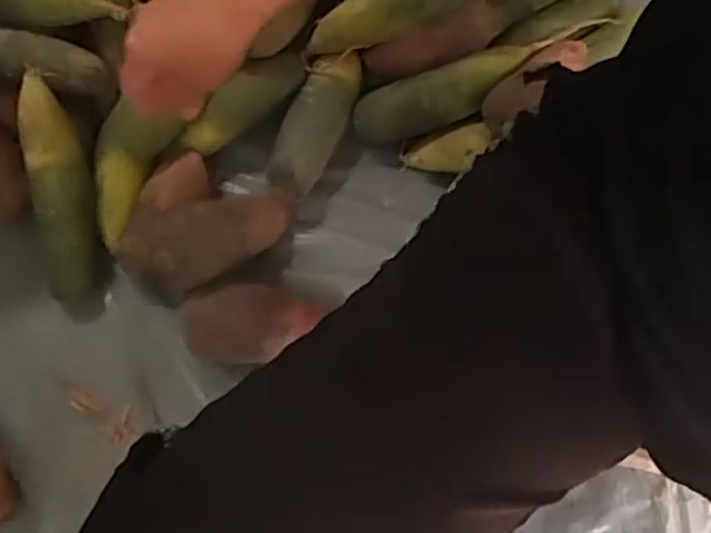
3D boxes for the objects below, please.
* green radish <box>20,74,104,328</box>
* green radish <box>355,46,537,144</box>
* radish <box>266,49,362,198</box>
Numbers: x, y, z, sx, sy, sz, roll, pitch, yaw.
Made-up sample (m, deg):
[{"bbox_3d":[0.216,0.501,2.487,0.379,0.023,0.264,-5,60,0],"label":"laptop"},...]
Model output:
[{"bbox_3d":[-0.286,-0.073,0.667,0.055,0.053,0.224,-5,109,-3],"label":"green radish"},{"bbox_3d":[0.089,-0.174,0.703,0.182,0.051,0.060,-22,76,6],"label":"green radish"},{"bbox_3d":[-0.040,-0.149,0.699,0.056,0.046,0.153,26,90,6],"label":"radish"}]

